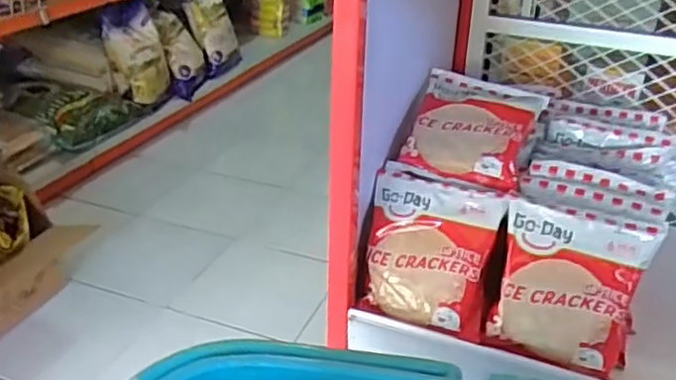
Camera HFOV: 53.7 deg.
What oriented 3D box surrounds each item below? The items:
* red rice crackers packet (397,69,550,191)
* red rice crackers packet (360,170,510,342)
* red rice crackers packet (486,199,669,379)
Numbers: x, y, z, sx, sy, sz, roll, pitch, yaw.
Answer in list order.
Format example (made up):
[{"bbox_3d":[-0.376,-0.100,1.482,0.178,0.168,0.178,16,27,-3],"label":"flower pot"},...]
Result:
[{"bbox_3d":[0.101,-0.048,0.501,0.092,0.025,0.115,14,52,19],"label":"red rice crackers packet"},{"bbox_3d":[0.062,0.044,0.461,0.089,0.097,0.020,13,-5,23],"label":"red rice crackers packet"},{"bbox_3d":[0.152,0.062,0.437,0.088,0.098,0.035,12,3,18],"label":"red rice crackers packet"}]

